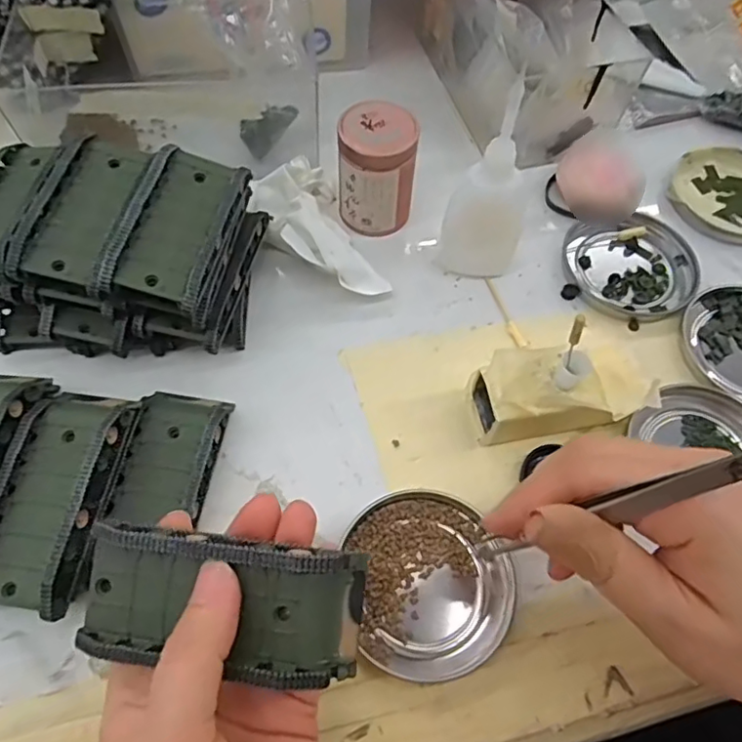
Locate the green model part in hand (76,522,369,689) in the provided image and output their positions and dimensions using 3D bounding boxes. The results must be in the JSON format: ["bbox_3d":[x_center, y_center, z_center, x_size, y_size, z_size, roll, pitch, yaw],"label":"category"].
[{"bbox_3d":[-0.052,0.079,0.198,0.096,0.025,0.046,12,62,6],"label":"green model part in hand"}]

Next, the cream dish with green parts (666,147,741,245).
[{"bbox_3d":[0.241,-0.117,0.386,0.079,0.012,0.080,1,62,-2],"label":"cream dish with green parts"}]

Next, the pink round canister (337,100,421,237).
[{"bbox_3d":[0.004,-0.116,0.342,0.044,0.064,0.039,6,62,1],"label":"pink round canister"}]

